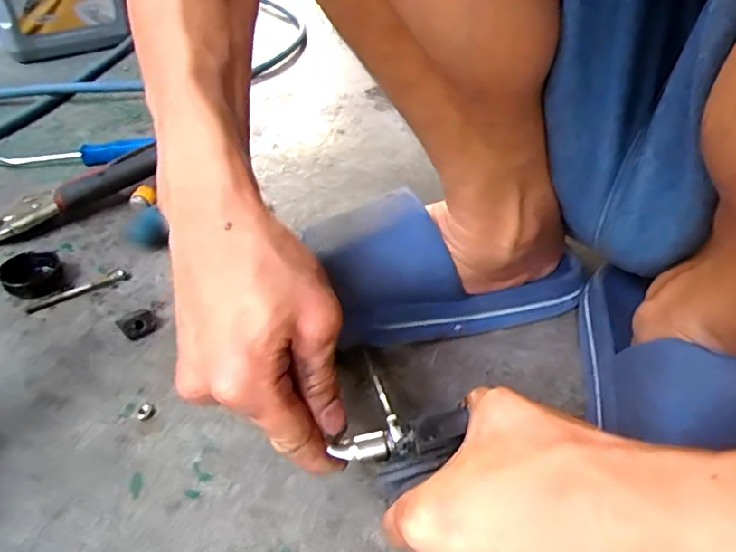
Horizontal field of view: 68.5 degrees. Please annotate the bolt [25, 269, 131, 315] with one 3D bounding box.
[{"bbox_3d":[-0.237,0.013,0.443,0.079,0.004,0.013,-27,47,-30],"label":"bolt"}]

